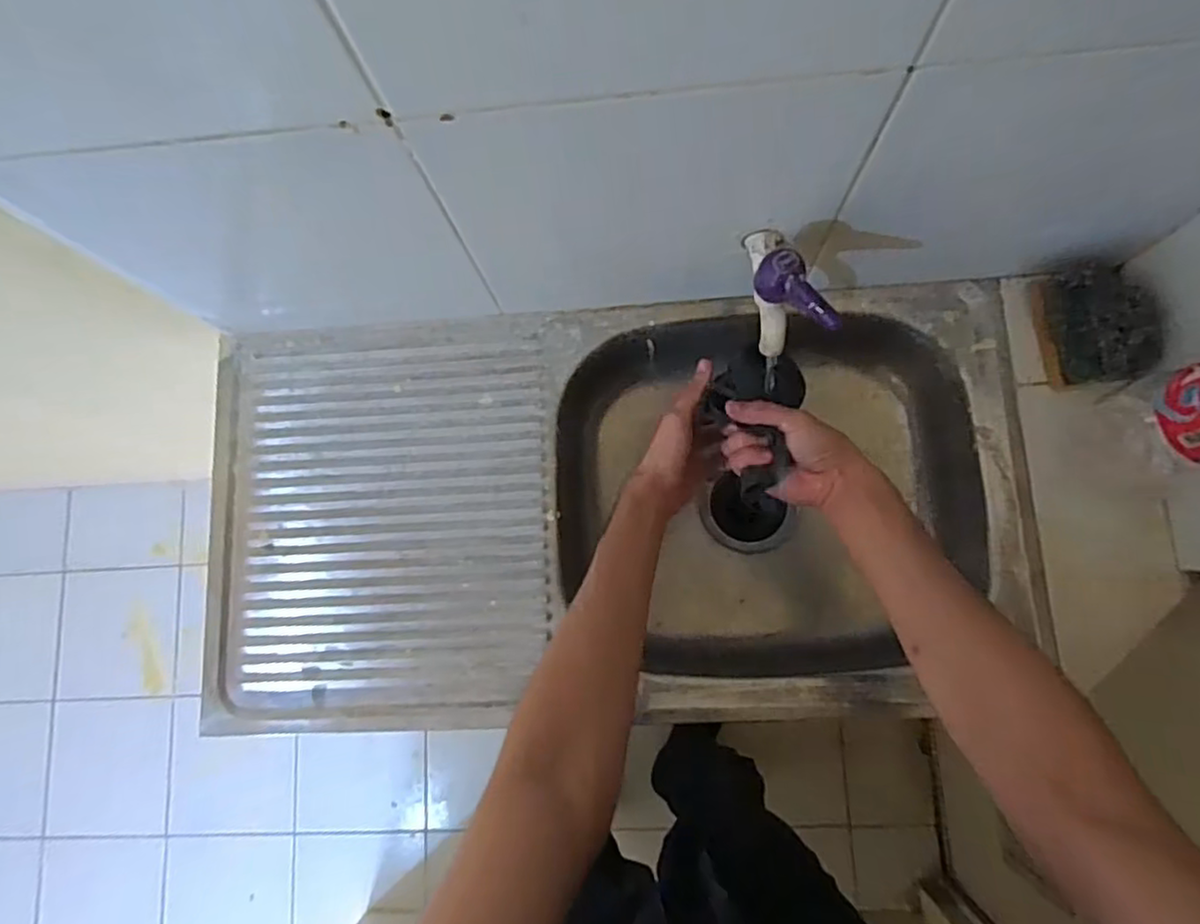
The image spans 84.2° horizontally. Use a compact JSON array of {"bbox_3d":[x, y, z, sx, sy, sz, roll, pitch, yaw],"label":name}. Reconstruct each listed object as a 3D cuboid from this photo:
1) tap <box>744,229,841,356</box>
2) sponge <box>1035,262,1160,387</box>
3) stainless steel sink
[{"bbox_3d":[0.143,-0.142,0.525,0.044,0.080,0.109,-15,79,3],"label":"tap"},{"bbox_3d":[0.457,-0.128,0.600,0.093,0.052,0.115,-6,80,4],"label":"sponge"},{"bbox_3d":[0.008,0.050,0.703,0.784,0.129,0.399,-4,80,5],"label":"stainless steel sink"}]

